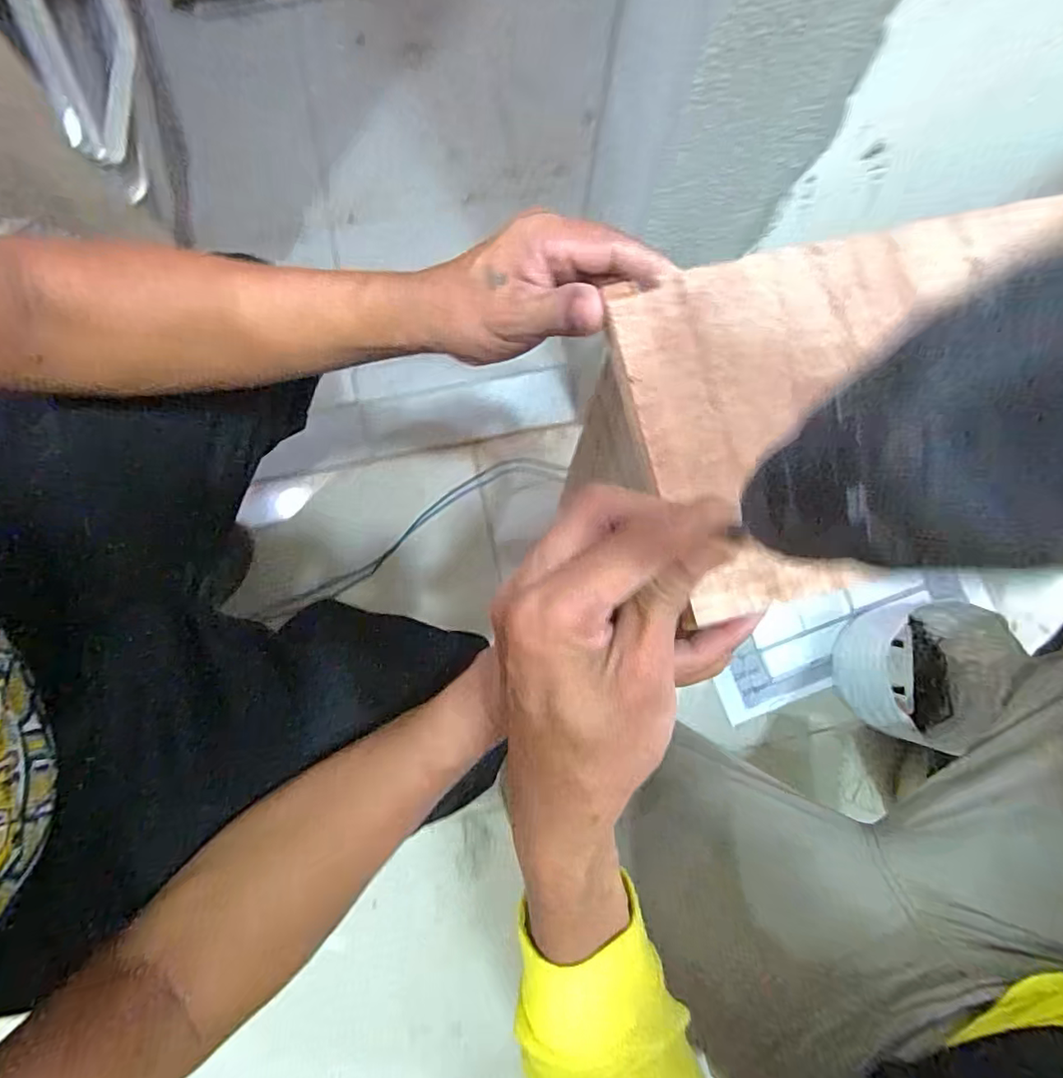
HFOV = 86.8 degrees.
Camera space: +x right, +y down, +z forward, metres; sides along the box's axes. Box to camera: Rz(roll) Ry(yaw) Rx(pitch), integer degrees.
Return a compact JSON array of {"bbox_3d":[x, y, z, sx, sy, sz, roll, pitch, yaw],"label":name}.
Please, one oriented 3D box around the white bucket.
[{"bbox_3d":[0.491,0.167,0.717,0.171,0.132,0.158,0,80,-1],"label":"white bucket"}]

